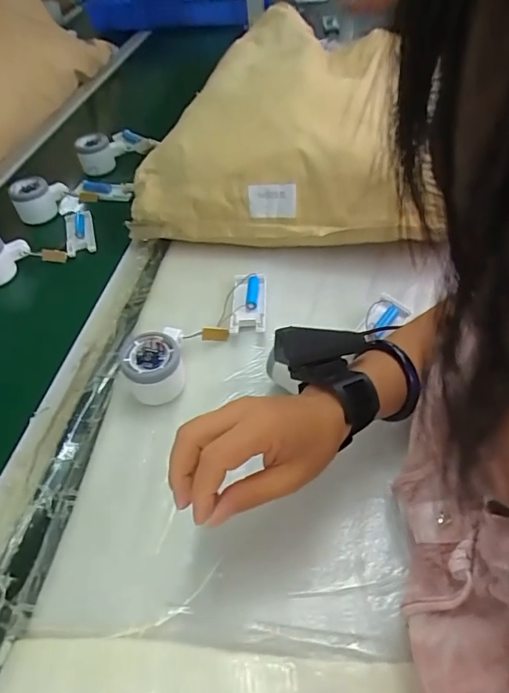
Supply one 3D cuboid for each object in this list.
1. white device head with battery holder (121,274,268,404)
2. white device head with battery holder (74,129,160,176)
[{"bbox_3d":[-0.046,-0.020,0.517,0.083,0.051,0.218,24,55,25],"label":"white device head with battery holder"},{"bbox_3d":[-0.253,-0.372,0.858,0.070,0.055,0.147,15,51,19],"label":"white device head with battery holder"}]

